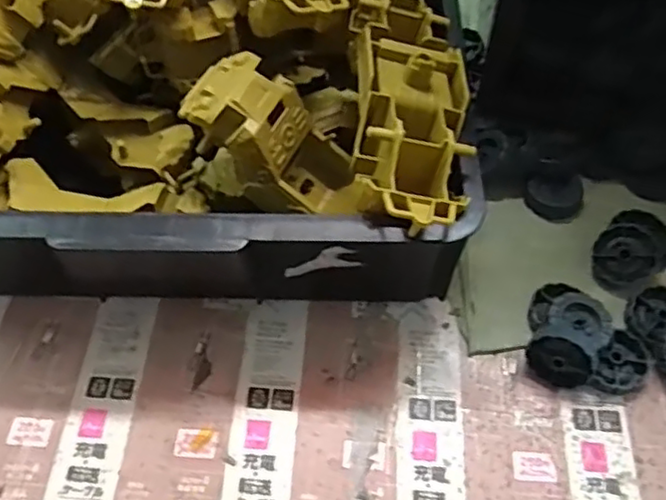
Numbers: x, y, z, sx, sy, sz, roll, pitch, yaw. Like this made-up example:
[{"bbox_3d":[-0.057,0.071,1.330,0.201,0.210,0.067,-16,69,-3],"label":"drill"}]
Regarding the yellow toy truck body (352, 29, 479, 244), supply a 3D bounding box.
[{"bbox_3d":[0.043,-0.063,0.353,0.061,0.035,0.116,0,58,1],"label":"yellow toy truck body"}]

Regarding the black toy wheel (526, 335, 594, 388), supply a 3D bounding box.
[{"bbox_3d":[0.131,0.065,0.388,0.036,0.036,0.008,26,34,20],"label":"black toy wheel"}]

